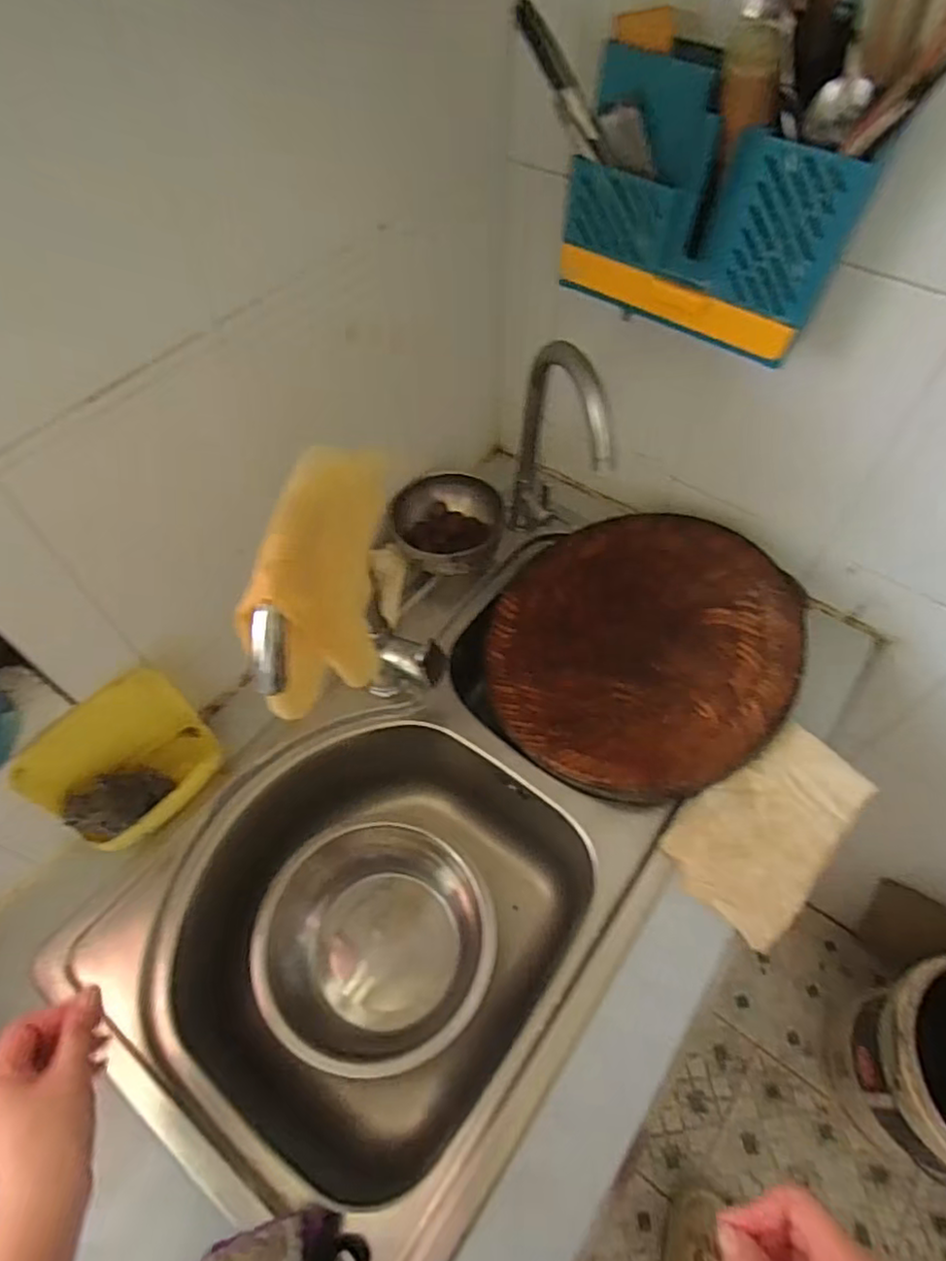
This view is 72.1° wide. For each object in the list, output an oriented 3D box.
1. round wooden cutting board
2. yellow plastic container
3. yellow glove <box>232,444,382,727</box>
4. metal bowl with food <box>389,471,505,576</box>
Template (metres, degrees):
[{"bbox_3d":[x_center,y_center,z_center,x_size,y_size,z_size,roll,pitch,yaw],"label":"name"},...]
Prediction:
[{"bbox_3d":[0.193,0.018,0.761,0.338,0.034,0.345,-10,56,16],"label":"round wooden cutting board"},{"bbox_3d":[-0.333,0.131,0.638,0.076,0.132,0.153,31,61,20],"label":"yellow plastic container"},{"bbox_3d":[-0.110,-0.036,0.484,0.072,0.164,0.179,5,56,4],"label":"yellow glove"},{"bbox_3d":[-0.032,-0.132,0.829,0.142,0.075,0.122,1,56,1],"label":"metal bowl with food"}]

